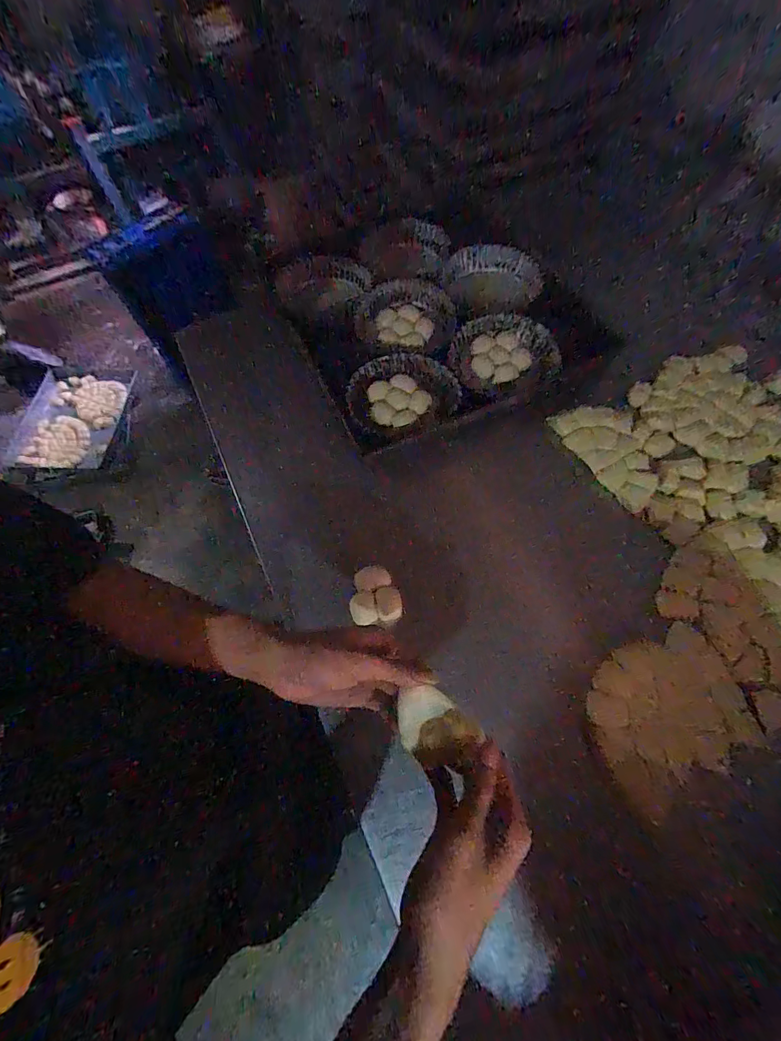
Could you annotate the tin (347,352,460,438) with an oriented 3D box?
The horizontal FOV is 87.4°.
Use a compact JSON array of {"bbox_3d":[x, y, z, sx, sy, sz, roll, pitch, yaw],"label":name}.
[{"bbox_3d":[0.020,-0.196,0.630,0.169,0.030,0.132,-18,67,-5],"label":"tin"}]

